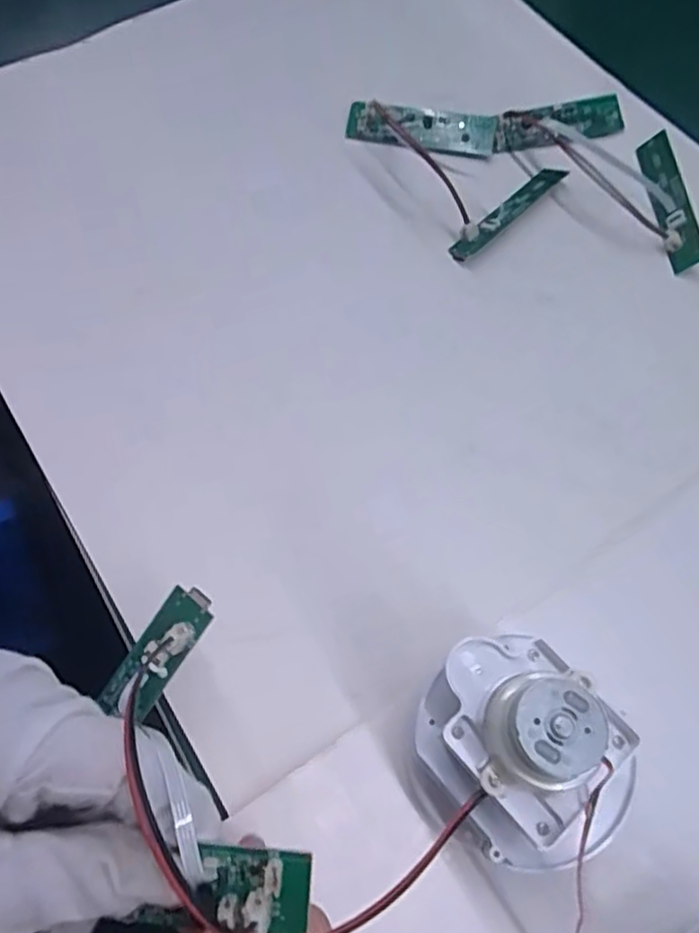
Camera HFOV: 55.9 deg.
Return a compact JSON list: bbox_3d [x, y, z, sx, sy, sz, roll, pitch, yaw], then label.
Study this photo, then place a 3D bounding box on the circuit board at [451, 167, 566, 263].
[{"bbox_3d":[0.084,-0.137,0.351,0.013,0.006,0.085,41,72,16],"label":"circuit board"}]

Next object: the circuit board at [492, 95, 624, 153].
[{"bbox_3d":[0.118,-0.193,0.372,0.077,0.004,0.022,-13,100,-9],"label":"circuit board"}]

